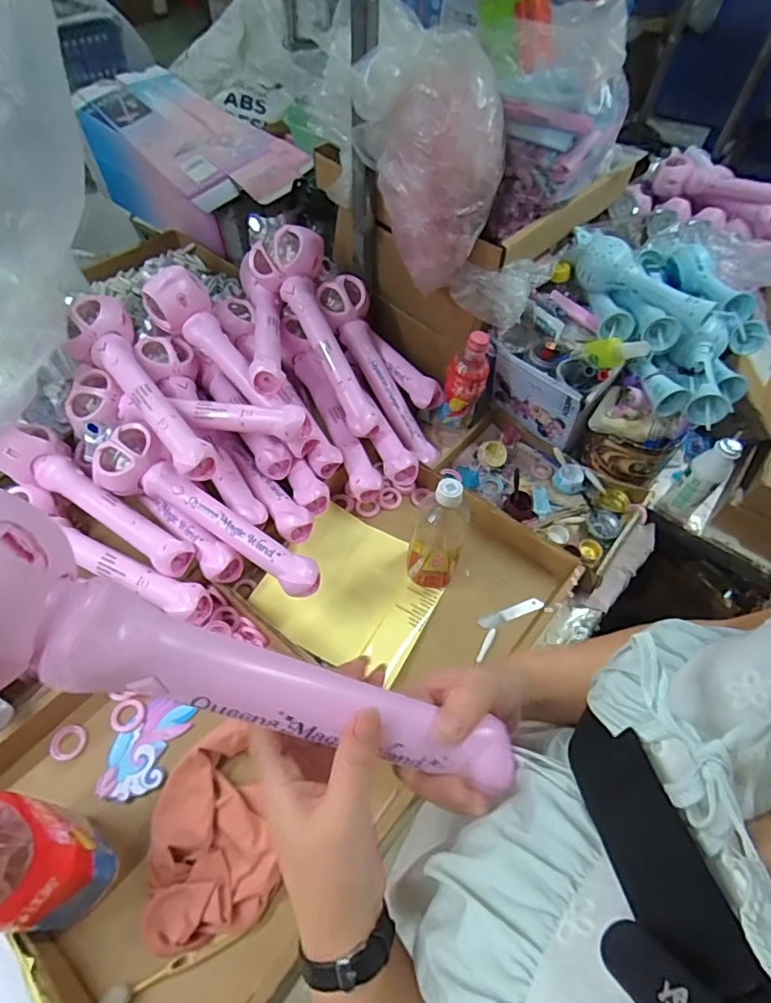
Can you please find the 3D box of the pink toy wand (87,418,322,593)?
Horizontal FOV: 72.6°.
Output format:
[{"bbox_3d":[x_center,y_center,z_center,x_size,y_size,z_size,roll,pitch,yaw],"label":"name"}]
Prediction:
[{"bbox_3d":[-0.234,0.015,0.660,0.339,0.070,0.080,31,58,18],"label":"pink toy wand"}]

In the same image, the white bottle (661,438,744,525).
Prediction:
[{"bbox_3d":[0.477,-0.032,0.790,0.041,0.142,0.052,-34,63,-24],"label":"white bottle"}]

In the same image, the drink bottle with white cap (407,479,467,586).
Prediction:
[{"bbox_3d":[0.067,0.046,0.672,0.066,0.181,0.059,14,54,7],"label":"drink bottle with white cap"}]

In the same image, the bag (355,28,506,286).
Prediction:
[{"bbox_3d":[0.055,-0.428,0.672,0.146,0.226,0.153,-19,57,-16],"label":"bag"}]

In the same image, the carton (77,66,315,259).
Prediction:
[{"bbox_3d":[-0.418,-0.724,1.144,0.567,0.208,0.224,37,60,22],"label":"carton"}]

